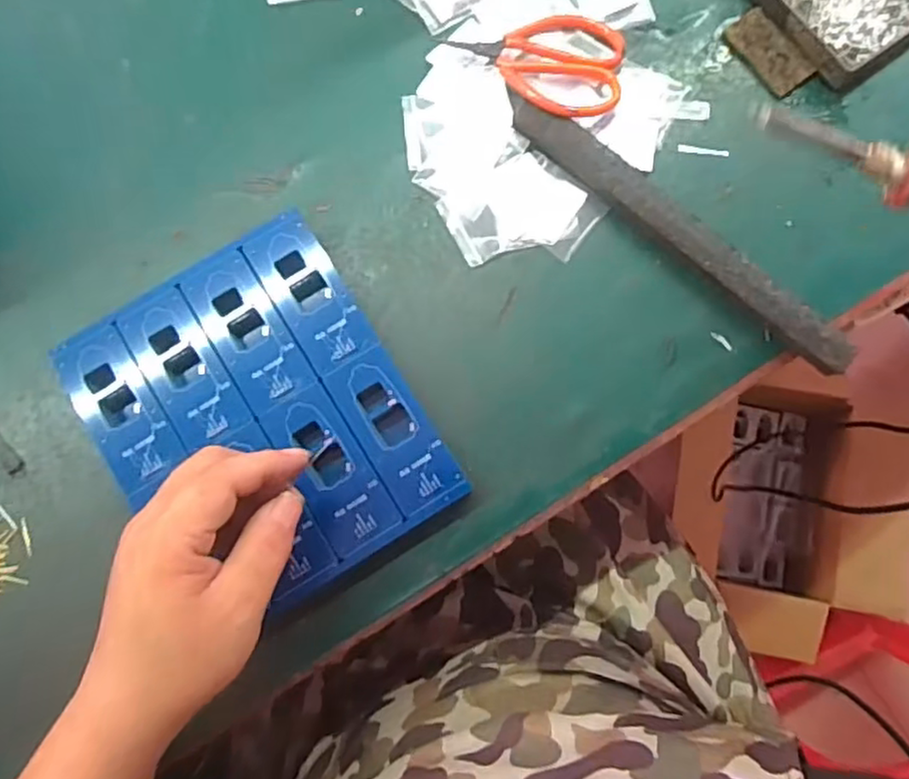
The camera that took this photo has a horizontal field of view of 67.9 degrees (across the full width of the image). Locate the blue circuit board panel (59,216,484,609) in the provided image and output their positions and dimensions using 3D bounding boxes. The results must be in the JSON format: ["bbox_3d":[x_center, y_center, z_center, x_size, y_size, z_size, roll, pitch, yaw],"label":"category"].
[{"bbox_3d":[-0.109,0.018,0.377,0.162,0.010,0.189,-31,82,-4],"label":"blue circuit board panel"}]

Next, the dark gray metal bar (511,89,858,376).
[{"bbox_3d":[0.130,-0.093,0.399,0.242,0.018,0.021,42,84,7],"label":"dark gray metal bar"}]

